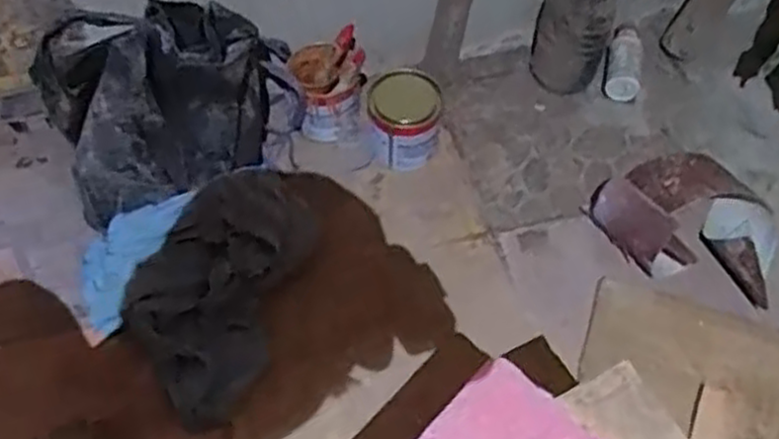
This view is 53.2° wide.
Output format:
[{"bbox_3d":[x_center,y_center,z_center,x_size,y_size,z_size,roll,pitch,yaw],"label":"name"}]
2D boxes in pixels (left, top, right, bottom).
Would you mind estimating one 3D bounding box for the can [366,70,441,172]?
[{"bbox_3d":[0.022,-0.147,1.148,0.106,0.101,0.110,-4,58,-1],"label":"can"}]

